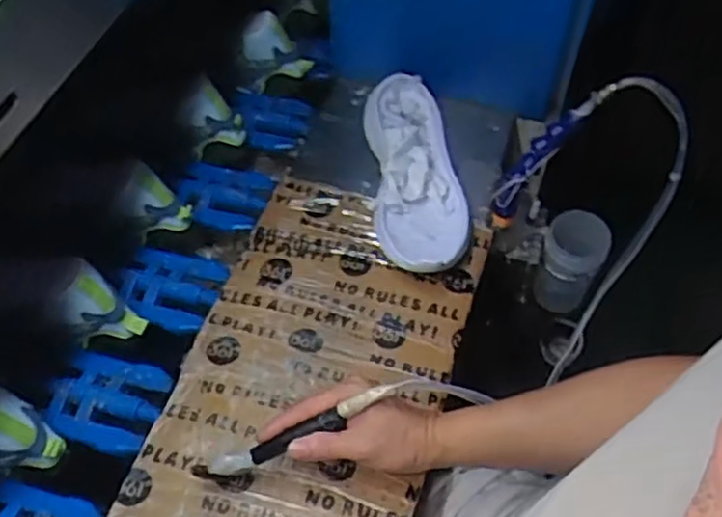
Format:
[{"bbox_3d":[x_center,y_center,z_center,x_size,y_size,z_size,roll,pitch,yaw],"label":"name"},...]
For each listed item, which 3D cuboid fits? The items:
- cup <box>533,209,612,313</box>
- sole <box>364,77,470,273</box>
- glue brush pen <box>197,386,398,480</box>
[{"bbox_3d":[0.253,0.005,0.870,0.070,0.112,0.070,1,58,-1],"label":"cup"},{"bbox_3d":[0.063,-0.096,0.797,0.103,0.047,0.273,-4,56,-3],"label":"sole"},{"bbox_3d":[-0.055,0.144,0.584,0.178,0.016,0.015,-27,56,7],"label":"glue brush pen"}]

